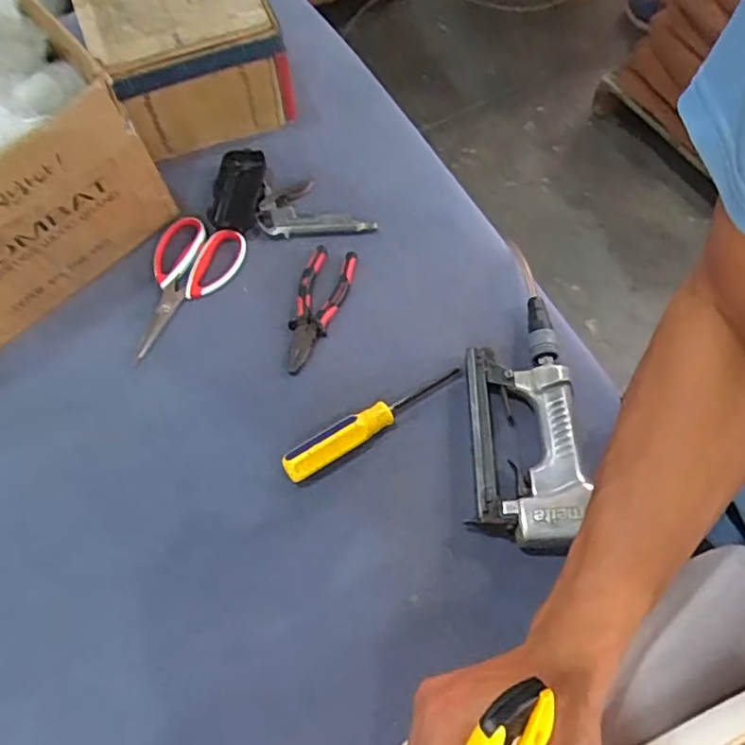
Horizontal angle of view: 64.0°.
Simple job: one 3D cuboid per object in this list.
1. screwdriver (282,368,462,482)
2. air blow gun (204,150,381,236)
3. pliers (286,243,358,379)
[{"bbox_3d":[0.002,0.044,0.585,0.196,0.027,0.030,-31,65,-13],"label":"screwdriver"},{"bbox_3d":[-0.097,-0.213,0.713,0.192,0.027,0.117,2,63,3],"label":"air blow gun"},{"bbox_3d":[-0.062,-0.070,0.639,0.054,0.017,0.152,16,64,10],"label":"pliers"}]

